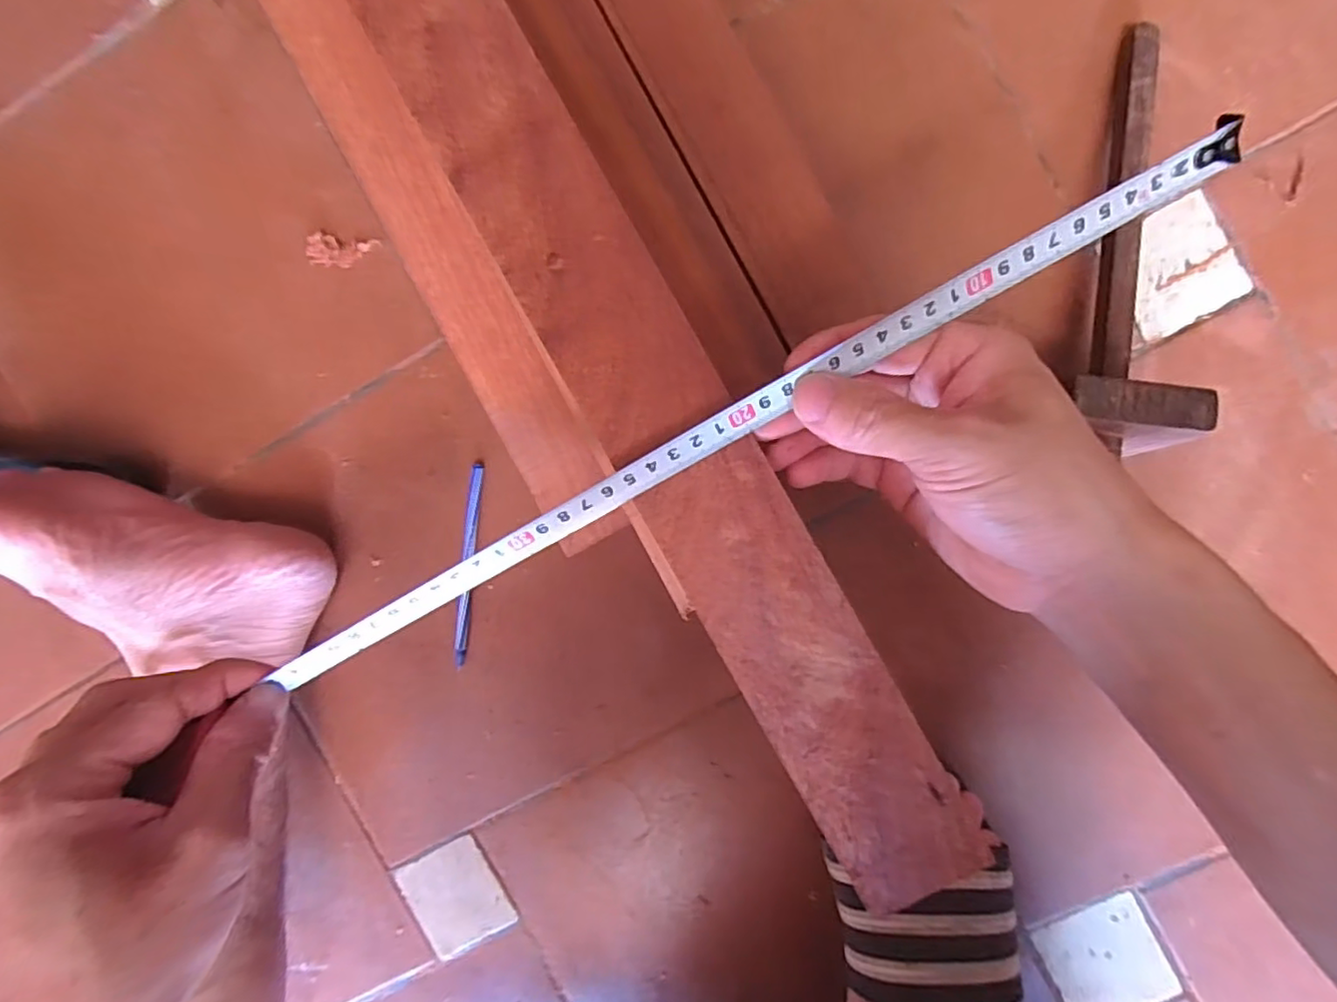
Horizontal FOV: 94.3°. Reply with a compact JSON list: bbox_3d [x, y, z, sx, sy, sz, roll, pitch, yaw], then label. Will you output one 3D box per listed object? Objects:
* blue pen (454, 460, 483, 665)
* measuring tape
[{"bbox_3d":[-0.137,0.044,0.421,0.009,0.007,0.136,6,95,4],"label":"blue pen"},{"bbox_3d":[0.021,-0.029,0.242,0.404,0.010,0.016,-29,91,6],"label":"measuring tape"}]

